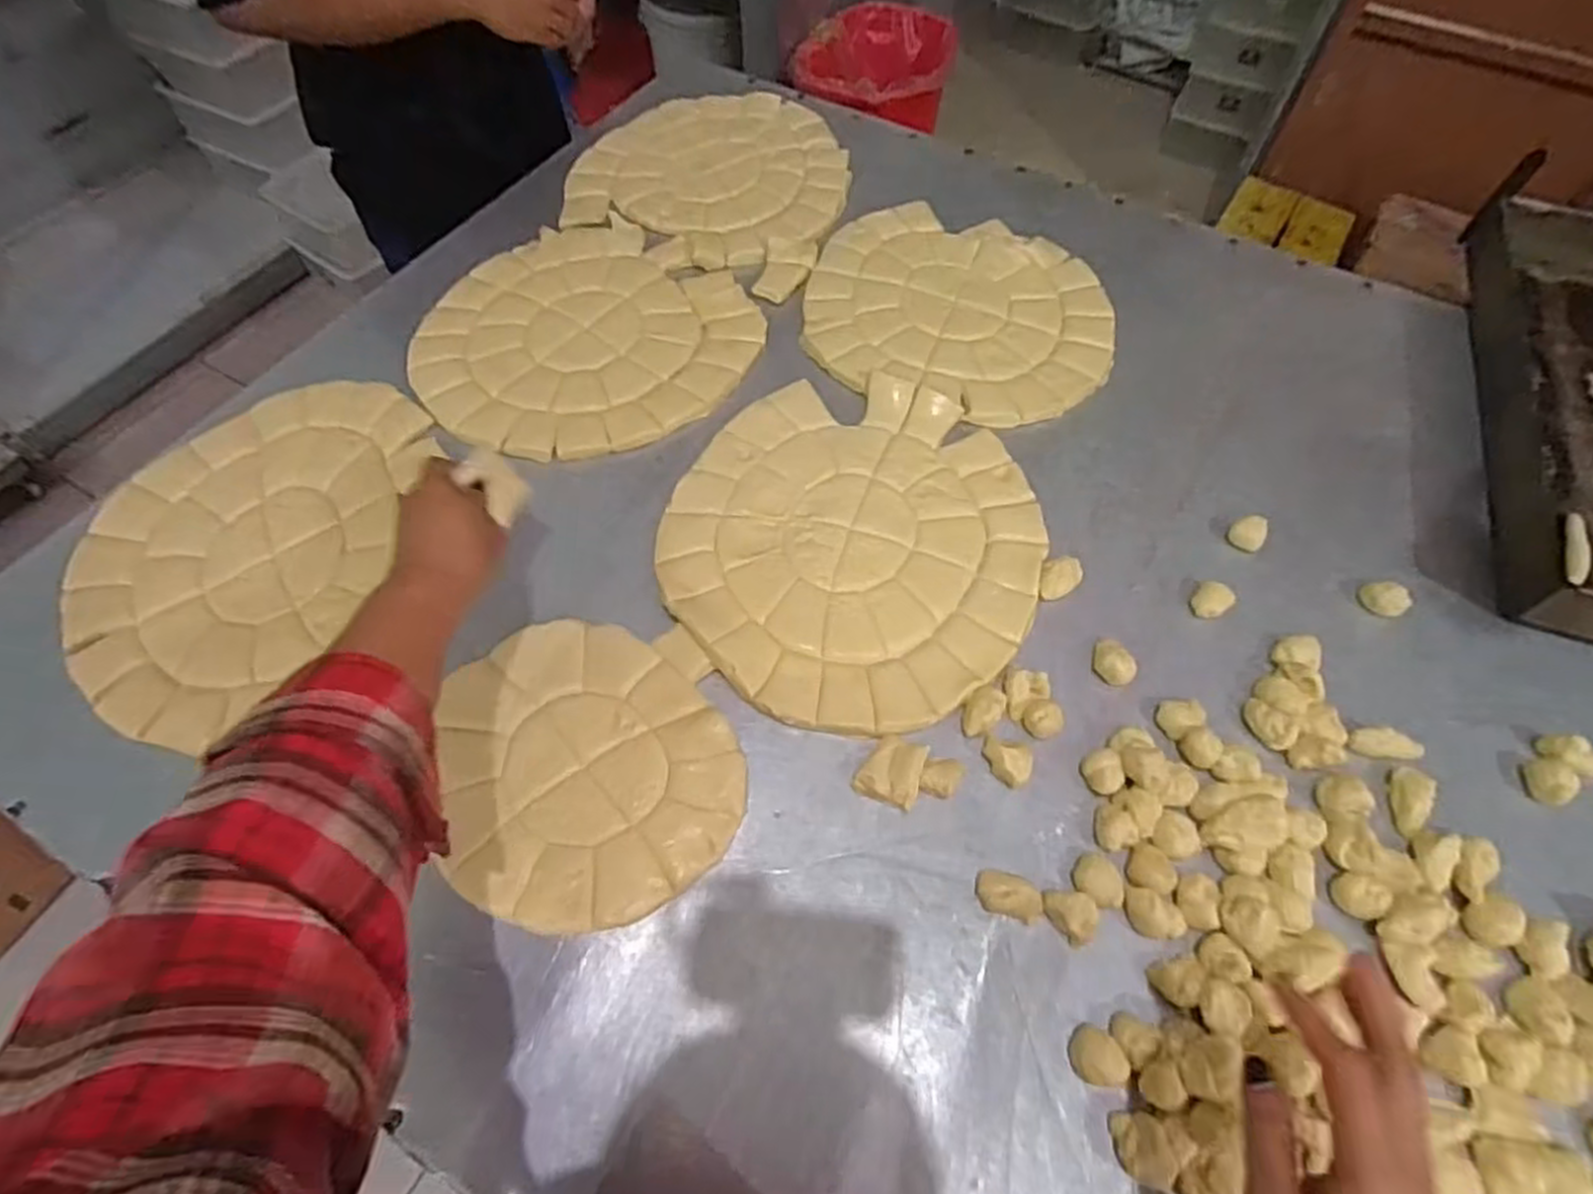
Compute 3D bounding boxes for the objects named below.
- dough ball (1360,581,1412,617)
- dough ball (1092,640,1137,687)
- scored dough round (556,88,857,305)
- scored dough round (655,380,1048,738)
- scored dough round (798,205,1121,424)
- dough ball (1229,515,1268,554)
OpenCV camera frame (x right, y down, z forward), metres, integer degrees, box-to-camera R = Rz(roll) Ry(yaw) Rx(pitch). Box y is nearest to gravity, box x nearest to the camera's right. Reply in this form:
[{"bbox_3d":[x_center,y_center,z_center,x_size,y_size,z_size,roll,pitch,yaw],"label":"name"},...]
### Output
[{"bbox_3d":[0.467,0.001,0.624,0.025,0.016,0.033,-30,63,-18],"label":"dough ball"},{"bbox_3d":[0.237,0.050,0.590,0.028,0.016,0.034,-40,67,-22],"label":"dough ball"},{"bbox_3d":[-0.094,-0.491,0.912,0.309,0.011,0.343,16,60,9],"label":"scored dough round"},{"bbox_3d":[0.042,-0.039,0.644,0.297,0.013,0.298,0,58,0],"label":"scored dough round"},{"bbox_3d":[0.163,-0.292,0.792,0.298,0.012,0.278,0,58,0],"label":"scored dough round"},{"bbox_3d":[0.376,-0.054,0.653,0.029,0.017,0.027,-37,65,-21],"label":"dough ball"}]

